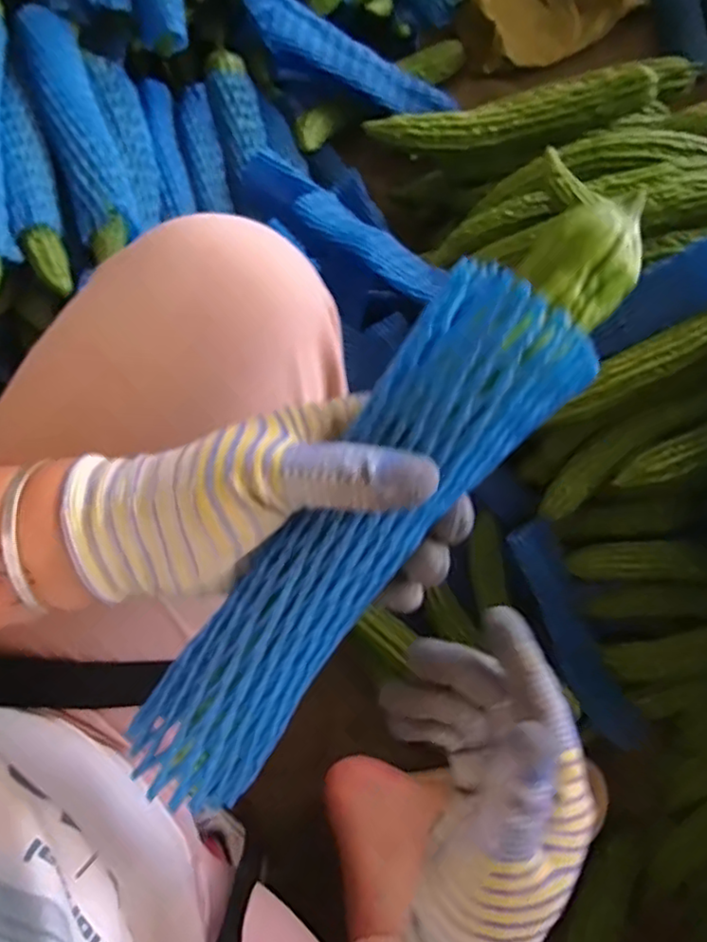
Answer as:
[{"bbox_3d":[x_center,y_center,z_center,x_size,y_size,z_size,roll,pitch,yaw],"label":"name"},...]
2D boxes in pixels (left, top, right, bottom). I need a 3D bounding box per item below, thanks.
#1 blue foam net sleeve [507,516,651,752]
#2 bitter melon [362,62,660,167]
[{"bbox_3d":[0.216,0.161,0.613,0.049,0.029,0.259,-29,101,-7],"label":"blue foam net sleeve"},{"bbox_3d":[0.160,-0.359,0.657,0.284,0.063,0.045,-5,77,-1],"label":"bitter melon"}]

